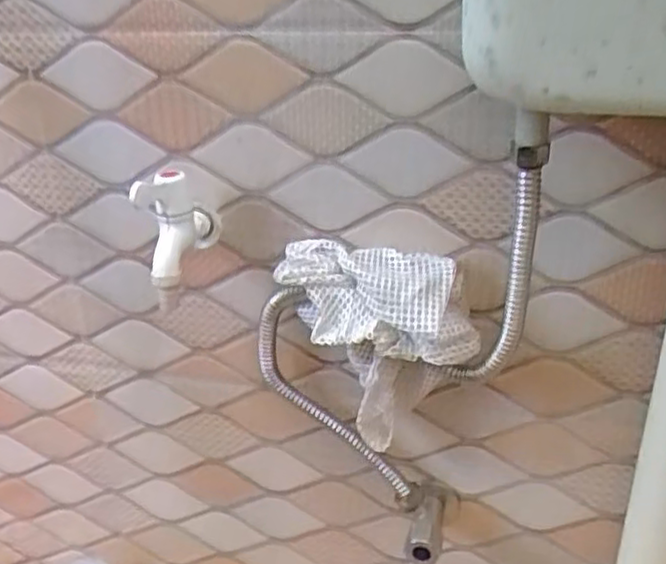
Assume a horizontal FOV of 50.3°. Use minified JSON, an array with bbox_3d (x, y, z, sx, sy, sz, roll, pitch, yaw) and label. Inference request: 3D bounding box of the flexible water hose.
[{"bbox_3d":[0.040,0.039,0.544,0.209,0.303,0.041,9,26,21],"label":"flexible water hose"}]

